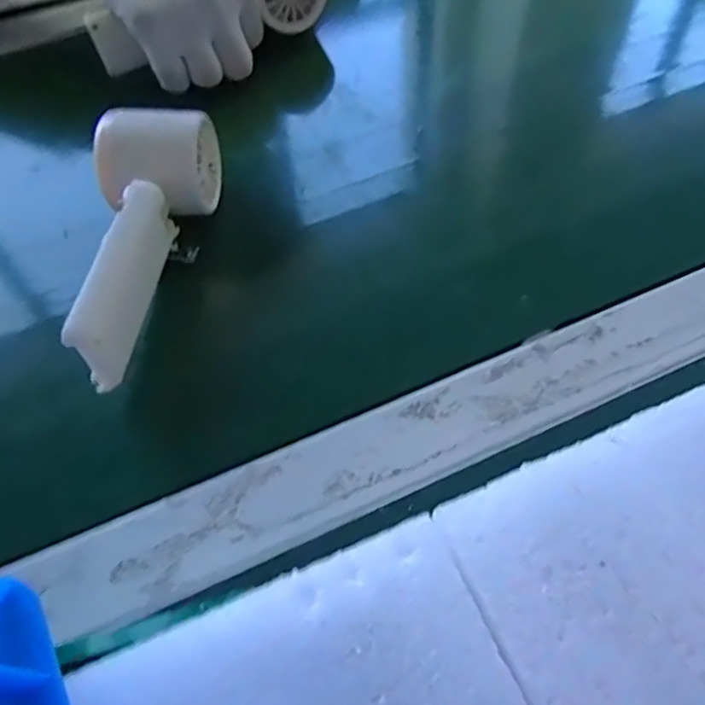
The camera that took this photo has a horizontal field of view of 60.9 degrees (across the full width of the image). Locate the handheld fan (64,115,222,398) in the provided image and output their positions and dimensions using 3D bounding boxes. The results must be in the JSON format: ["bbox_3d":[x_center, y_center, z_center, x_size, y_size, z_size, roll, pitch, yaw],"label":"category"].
[{"bbox_3d":[-0.110,-0.059,0.296,0.051,0.046,0.162,2,56,4],"label":"handheld fan"}]

